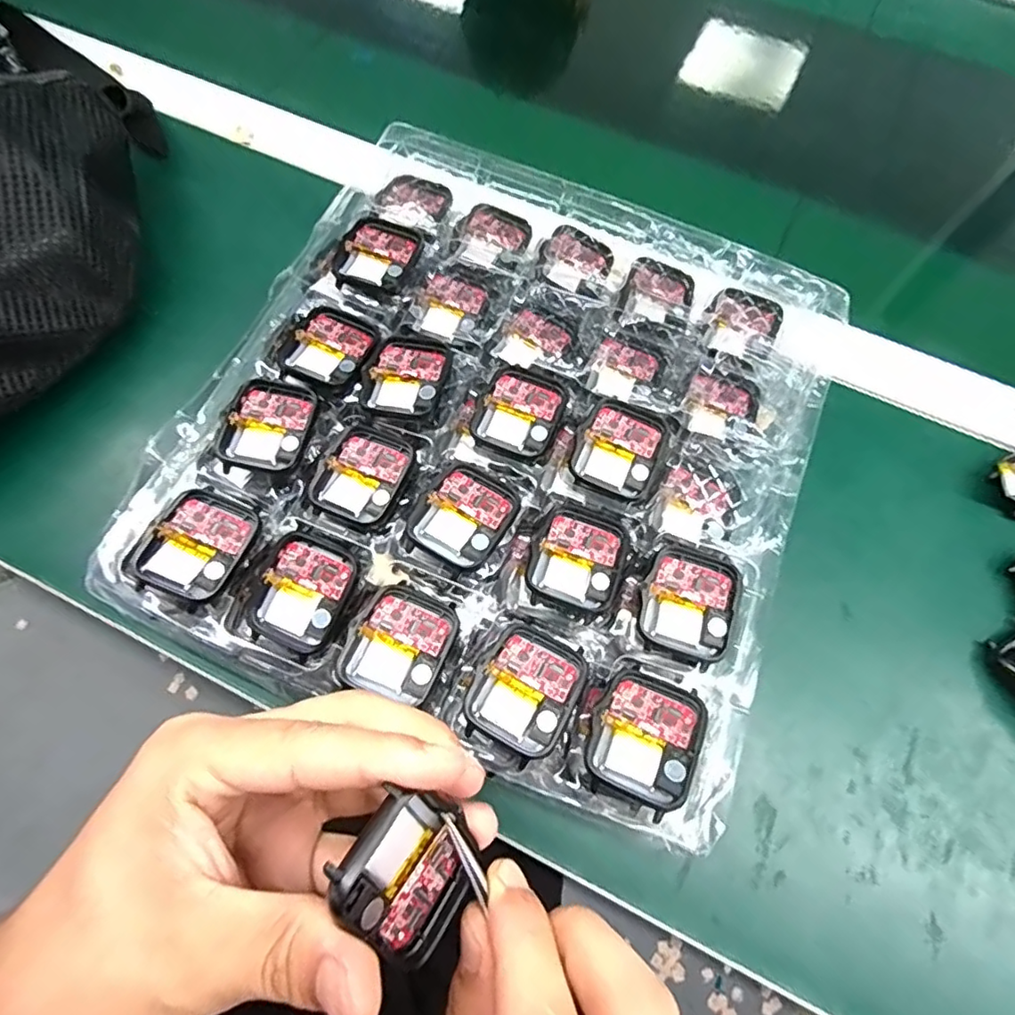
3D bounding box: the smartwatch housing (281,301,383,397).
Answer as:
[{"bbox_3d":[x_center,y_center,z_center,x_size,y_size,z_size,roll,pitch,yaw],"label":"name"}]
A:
[{"bbox_3d":[-0.084,-0.077,0.270,0.040,0.005,0.045,27,71,8],"label":"smartwatch housing"}]

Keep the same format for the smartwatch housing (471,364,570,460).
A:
[{"bbox_3d":[0.007,-0.044,0.265,0.036,0.009,0.043,23,70,7],"label":"smartwatch housing"}]

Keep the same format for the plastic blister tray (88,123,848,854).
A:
[{"bbox_3d":[0.002,-0.042,0.262,0.267,0.025,0.285,21,70,6],"label":"plastic blister tray"}]

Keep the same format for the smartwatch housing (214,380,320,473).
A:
[{"bbox_3d":[-0.107,-0.036,0.253,0.038,0.007,0.042,7,69,1],"label":"smartwatch housing"}]

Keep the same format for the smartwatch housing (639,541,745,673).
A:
[{"bbox_3d":[0.076,0.038,0.232,0.038,0.005,0.044,25,70,7],"label":"smartwatch housing"}]

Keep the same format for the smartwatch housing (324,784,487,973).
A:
[{"bbox_3d":[-0.026,0.100,0.157,0.007,0.045,0.037,1,37,42],"label":"smartwatch housing"}]

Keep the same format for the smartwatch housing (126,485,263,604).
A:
[{"bbox_3d":[-0.126,0.014,0.231,0.038,0.008,0.044,21,70,6],"label":"smartwatch housing"}]

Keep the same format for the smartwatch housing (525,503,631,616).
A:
[{"bbox_3d":[0.030,0.021,0.237,0.038,0.004,0.043,26,70,8],"label":"smartwatch housing"}]

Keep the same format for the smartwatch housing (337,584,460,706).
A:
[{"bbox_3d":[-0.041,0.052,0.219,0.037,0.006,0.041,20,70,6],"label":"smartwatch housing"}]

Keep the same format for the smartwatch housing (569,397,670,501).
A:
[{"bbox_3d":[0.051,-0.026,0.258,0.038,0.012,0.042,23,70,7],"label":"smartwatch housing"}]

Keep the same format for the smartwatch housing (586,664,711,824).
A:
[{"bbox_3d":[0.051,0.084,0.209,0.038,0.009,0.045,24,64,20],"label":"smartwatch housing"}]

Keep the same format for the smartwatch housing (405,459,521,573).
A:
[{"bbox_3d":[-0.018,0.003,0.241,0.037,0.009,0.044,32,71,10],"label":"smartwatch housing"}]

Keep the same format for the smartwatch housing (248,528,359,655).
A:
[{"bbox_3d":[-0.082,0.034,0.229,0.035,0.007,0.044,26,70,8],"label":"smartwatch housing"}]

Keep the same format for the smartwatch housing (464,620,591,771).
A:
[{"bbox_3d":[0.007,0.068,0.214,0.037,0.007,0.045,30,71,9],"label":"smartwatch housing"}]

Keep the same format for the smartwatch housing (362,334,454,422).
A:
[{"bbox_3d":[-0.046,-0.061,0.264,0.037,0.009,0.042,22,70,6],"label":"smartwatch housing"}]

